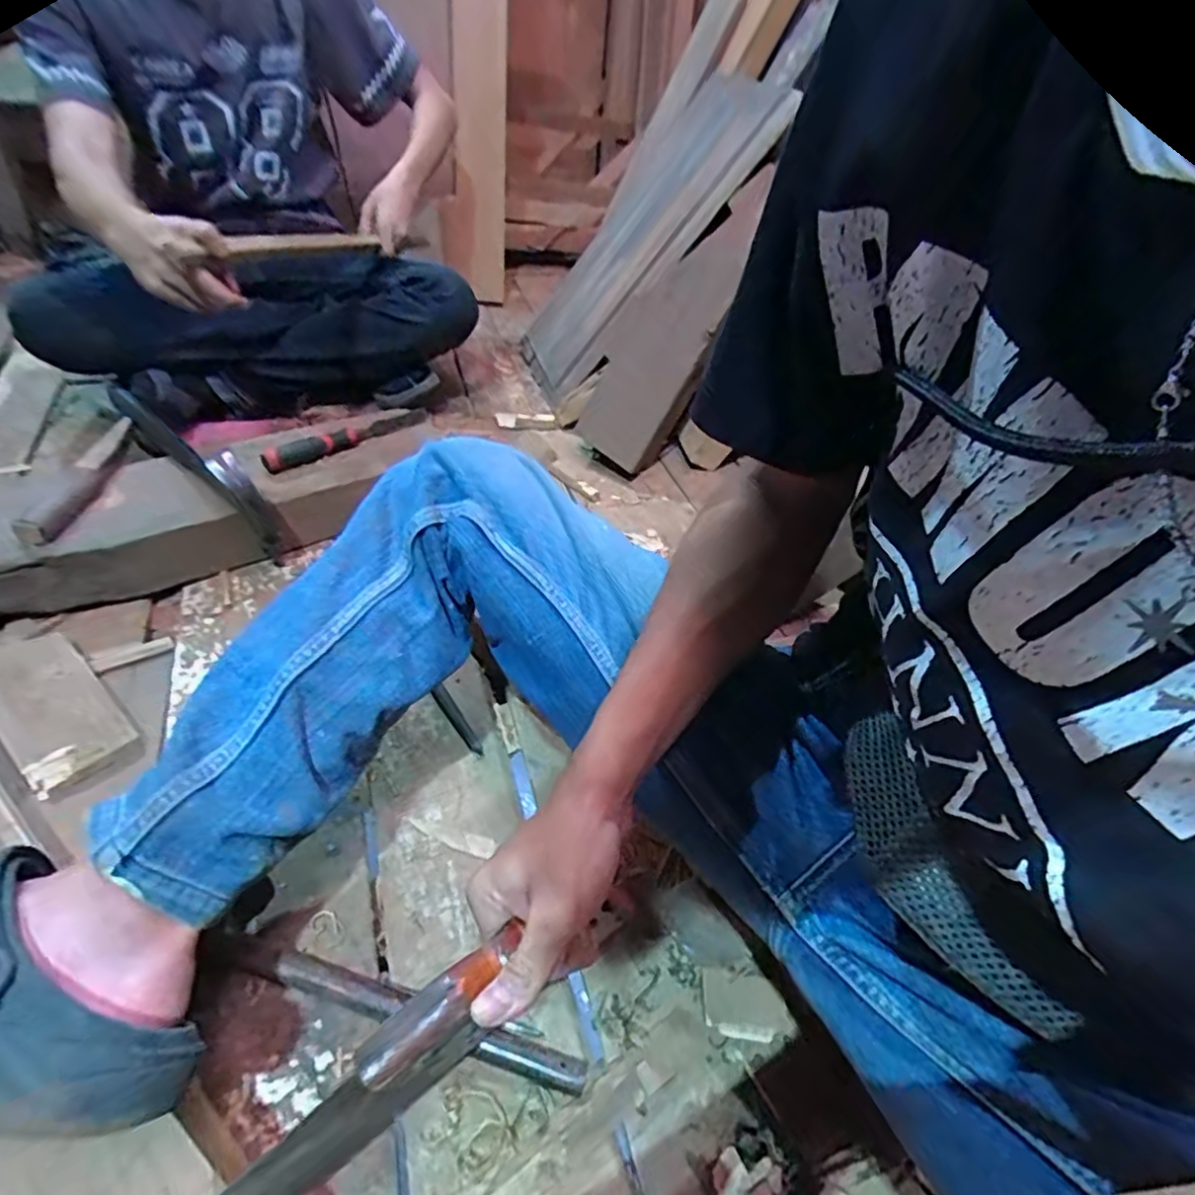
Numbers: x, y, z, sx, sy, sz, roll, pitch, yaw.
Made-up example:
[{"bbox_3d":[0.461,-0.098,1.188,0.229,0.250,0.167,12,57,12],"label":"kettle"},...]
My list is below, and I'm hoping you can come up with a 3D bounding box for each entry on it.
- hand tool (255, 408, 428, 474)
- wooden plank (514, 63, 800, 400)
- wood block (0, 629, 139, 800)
[{"bbox_3d":[-0.340,-0.221,0.872,0.233,0.021,0.033,-27,53,-30],"label":"hand tool"},{"bbox_3d":[0.063,-0.615,1.102,0.032,0.571,0.289,24,30,-39],"label":"wooden plank"},{"bbox_3d":[-0.557,0.103,0.636,0.216,0.026,0.090,35,48,22],"label":"wood block"}]

